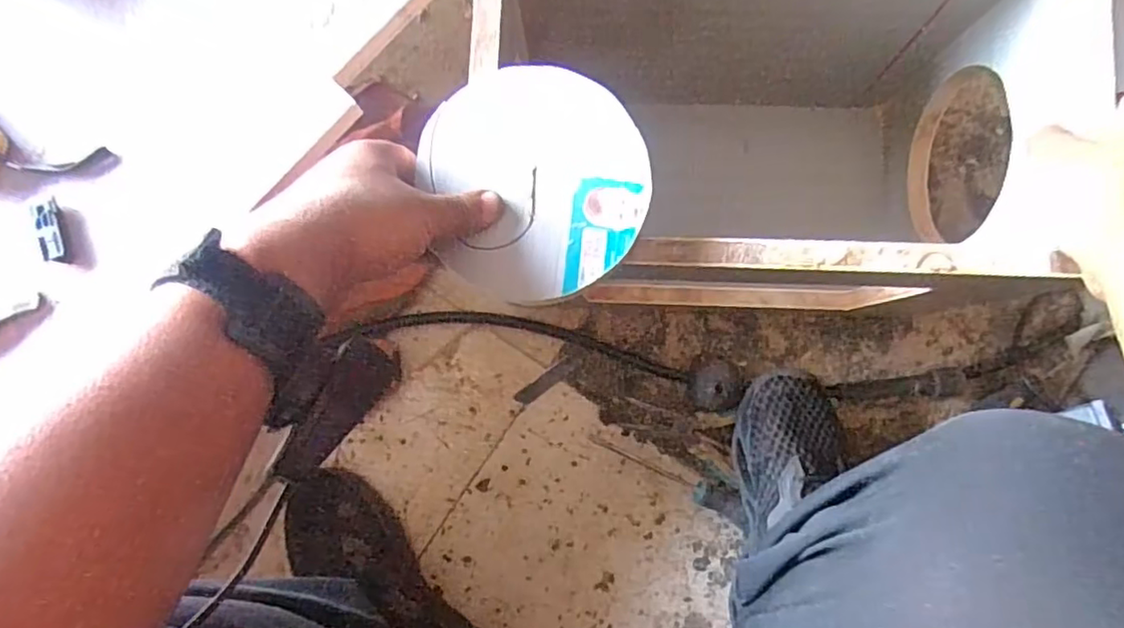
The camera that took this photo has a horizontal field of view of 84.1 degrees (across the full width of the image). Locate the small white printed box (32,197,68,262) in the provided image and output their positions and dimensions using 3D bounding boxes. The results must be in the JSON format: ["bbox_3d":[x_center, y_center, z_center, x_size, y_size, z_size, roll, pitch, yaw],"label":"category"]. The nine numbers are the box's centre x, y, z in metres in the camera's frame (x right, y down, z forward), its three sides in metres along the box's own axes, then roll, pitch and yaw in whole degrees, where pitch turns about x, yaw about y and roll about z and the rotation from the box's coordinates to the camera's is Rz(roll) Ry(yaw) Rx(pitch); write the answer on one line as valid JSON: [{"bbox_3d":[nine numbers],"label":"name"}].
[{"bbox_3d":[-0.355,-0.057,0.432,0.012,0.014,0.043,-5,96,4],"label":"small white printed box"}]

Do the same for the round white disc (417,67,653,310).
[{"bbox_3d":[-0.015,-0.081,0.375,0.127,0.009,0.141,-13,84,3],"label":"round white disc"}]

